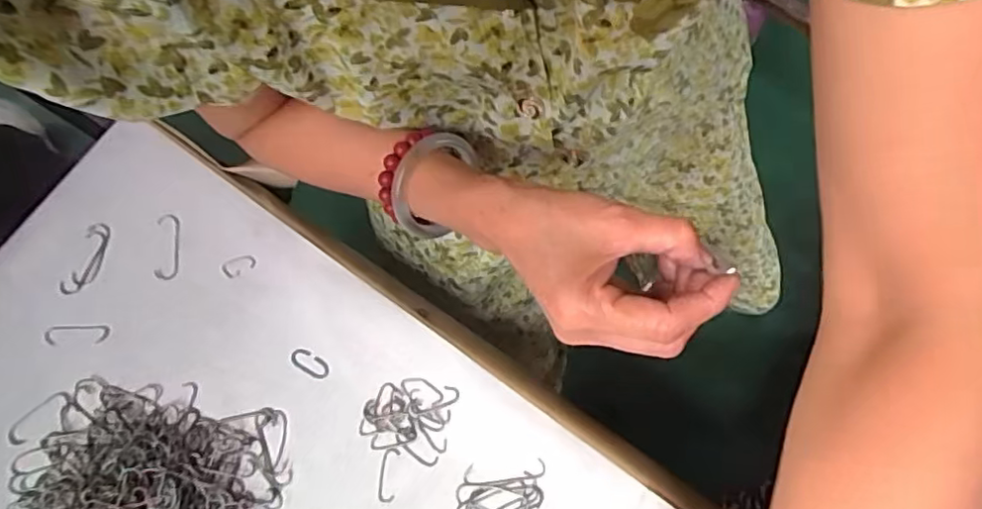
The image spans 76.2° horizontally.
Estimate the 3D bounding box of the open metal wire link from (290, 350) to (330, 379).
[{"bbox_3d":[-0.127,0.076,0.435,0.029,0.004,0.014,29,76,13],"label":"open metal wire link"}]

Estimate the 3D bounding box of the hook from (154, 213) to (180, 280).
[{"bbox_3d":[-0.237,-0.005,0.459,0.017,0.005,0.051,-7,76,-2],"label":"hook"}]

